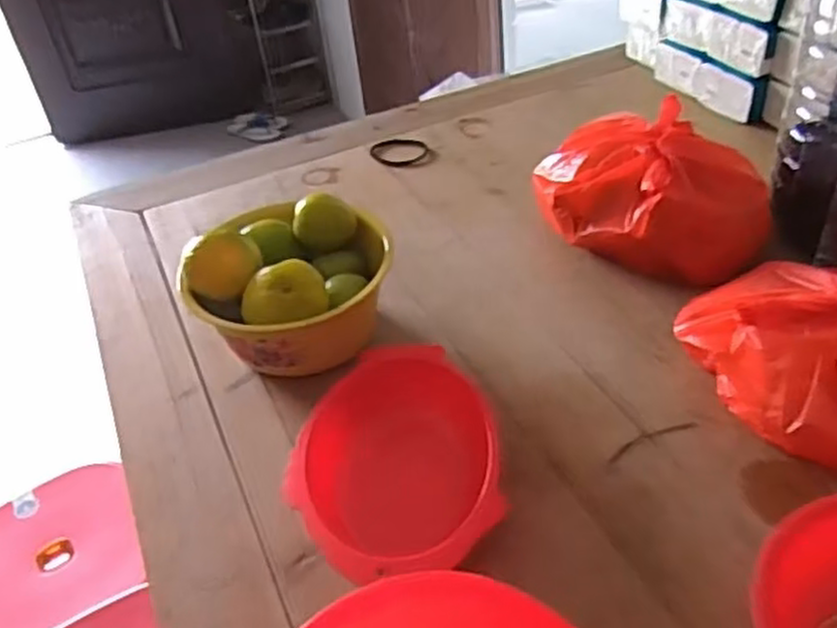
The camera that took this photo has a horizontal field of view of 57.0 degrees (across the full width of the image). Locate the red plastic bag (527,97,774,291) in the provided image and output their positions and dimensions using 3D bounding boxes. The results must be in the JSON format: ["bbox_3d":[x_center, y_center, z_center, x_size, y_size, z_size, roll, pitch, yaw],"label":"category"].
[{"bbox_3d":[0.226,-0.125,0.755,0.222,0.107,0.165,12,43,23],"label":"red plastic bag"}]

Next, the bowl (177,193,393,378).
[{"bbox_3d":[-0.111,-0.026,0.685,0.175,0.099,0.151,-11,39,-4],"label":"bowl"}]

